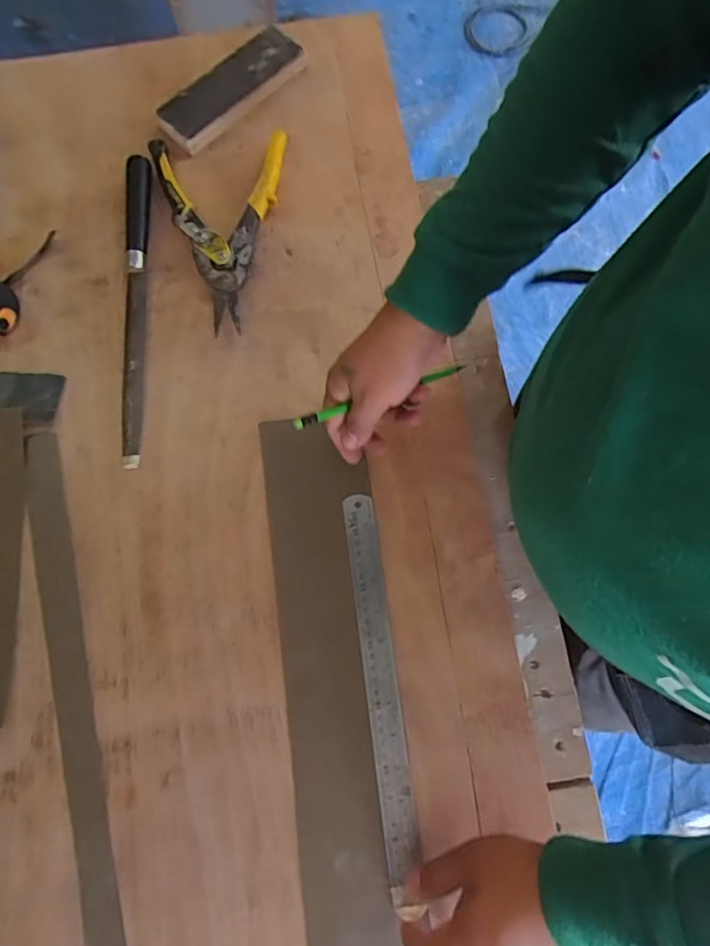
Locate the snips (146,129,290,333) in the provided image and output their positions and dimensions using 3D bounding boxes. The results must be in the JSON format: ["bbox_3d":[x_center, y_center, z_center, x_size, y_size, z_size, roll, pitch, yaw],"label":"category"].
[{"bbox_3d":[-0.137,-0.250,0.572,0.136,0.026,0.216,-5,77,-1],"label":"snips"}]

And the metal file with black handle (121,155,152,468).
[{"bbox_3d":[-0.221,-0.170,0.558,0.023,0.014,0.331,-3,77,0],"label":"metal file with black handle"}]

